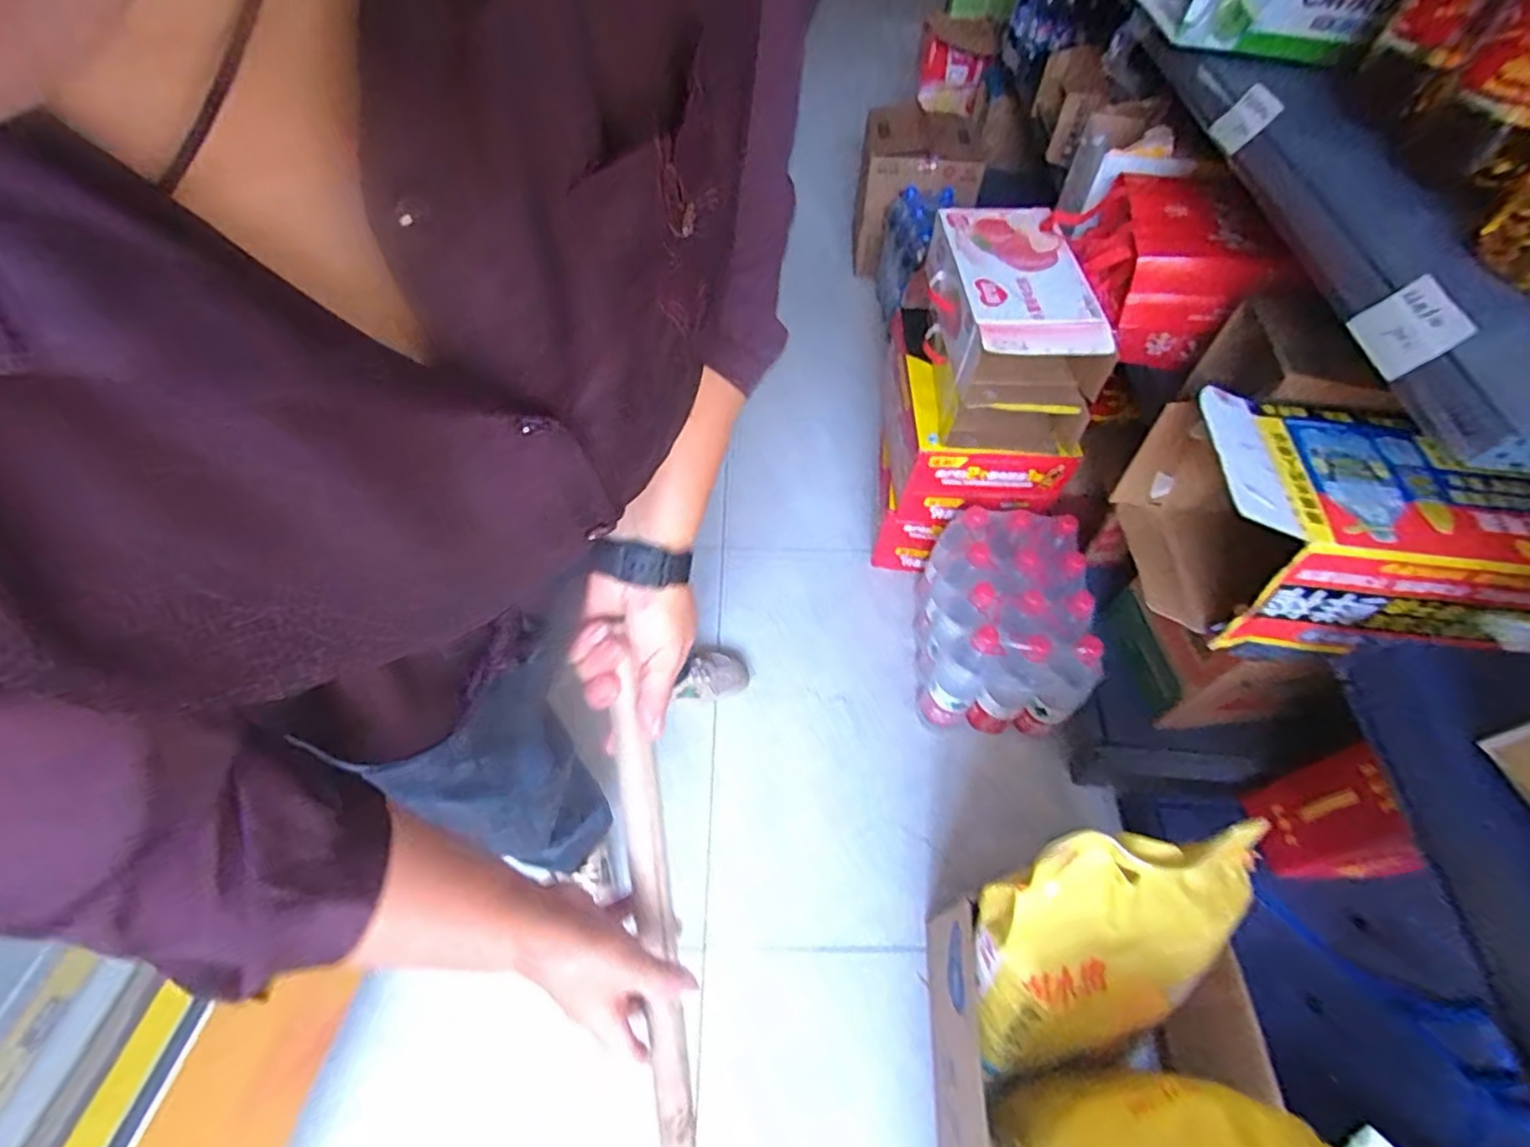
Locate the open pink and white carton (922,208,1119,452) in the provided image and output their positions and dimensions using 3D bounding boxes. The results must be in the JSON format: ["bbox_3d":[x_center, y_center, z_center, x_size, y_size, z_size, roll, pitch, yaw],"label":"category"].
[{"bbox_3d":[0.416,-0.440,1.162,0.229,0.215,0.408,2,55,-1],"label":"open pink and white carton"}]

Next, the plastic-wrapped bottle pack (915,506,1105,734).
[{"bbox_3d":[0.426,0.097,1.217,0.245,0.307,0.346,6,55,1],"label":"plastic-wrapped bottle pack"}]

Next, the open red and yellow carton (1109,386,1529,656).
[{"bbox_3d":[0.689,-0.042,0.785,0.437,0.209,0.228,12,55,6],"label":"open red and yellow carton"}]

